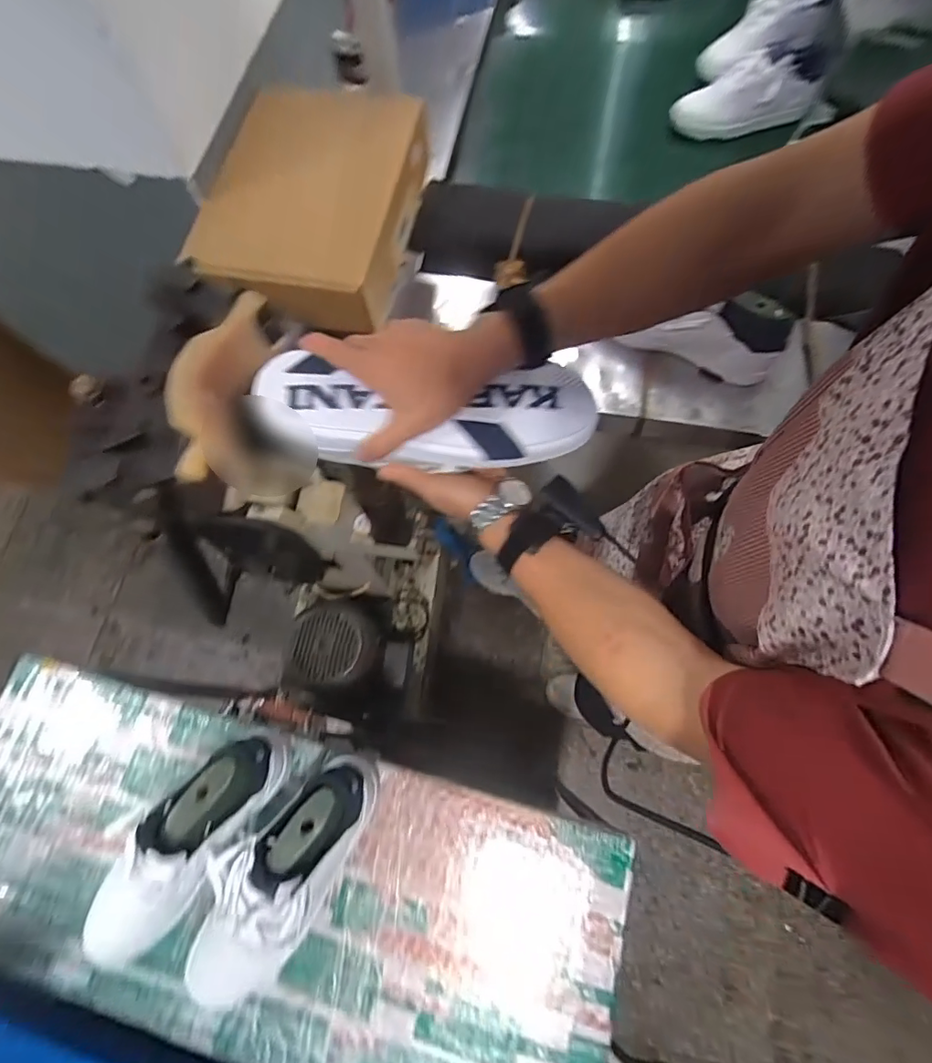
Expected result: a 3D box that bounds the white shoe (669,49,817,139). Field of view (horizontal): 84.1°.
[{"bbox_3d":[0.508,-0.803,0.948,0.267,0.113,0.074,-1,69,2],"label":"white shoe"}]

